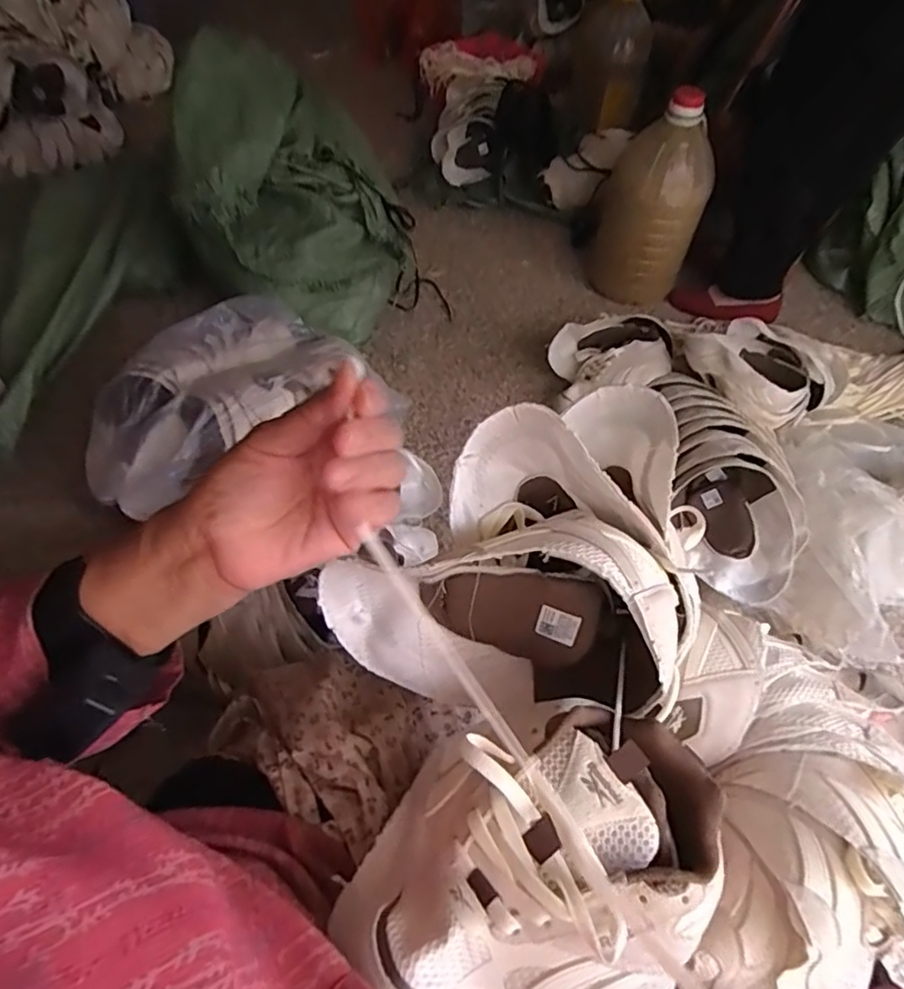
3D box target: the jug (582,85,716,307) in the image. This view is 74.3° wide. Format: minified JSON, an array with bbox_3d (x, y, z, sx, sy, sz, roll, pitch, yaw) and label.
[{"bbox_3d":[0.407,-0.591,1.223,0.188,0.383,0.160,10,55,4],"label":"jug"}]

